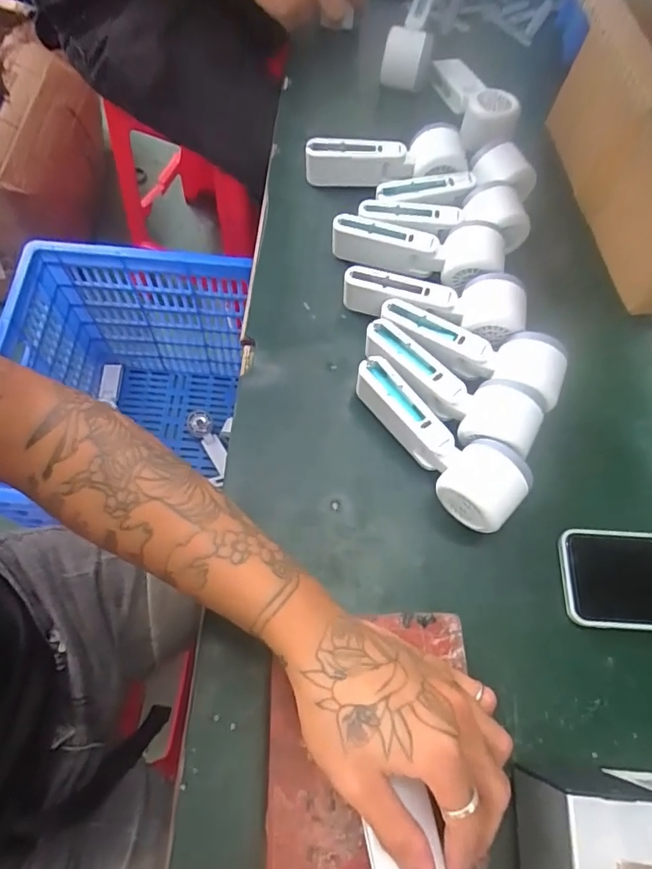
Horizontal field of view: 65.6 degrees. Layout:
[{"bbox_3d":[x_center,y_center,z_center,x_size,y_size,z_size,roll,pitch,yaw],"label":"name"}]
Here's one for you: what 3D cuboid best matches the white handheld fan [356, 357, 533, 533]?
[{"bbox_3d":[0.083,0.007,0.412,0.161,0.052,0.057,40,69,12],"label":"white handheld fan"}]

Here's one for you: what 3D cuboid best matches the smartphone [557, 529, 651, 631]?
[{"bbox_3d":[0.258,0.114,0.397,0.142,0.017,0.074,5,66,-3],"label":"smartphone"}]

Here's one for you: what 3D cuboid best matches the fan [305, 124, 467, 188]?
[{"bbox_3d":[0.063,-0.291,0.535,0.169,0.050,0.064,2,66,-5],"label":"fan"}]

